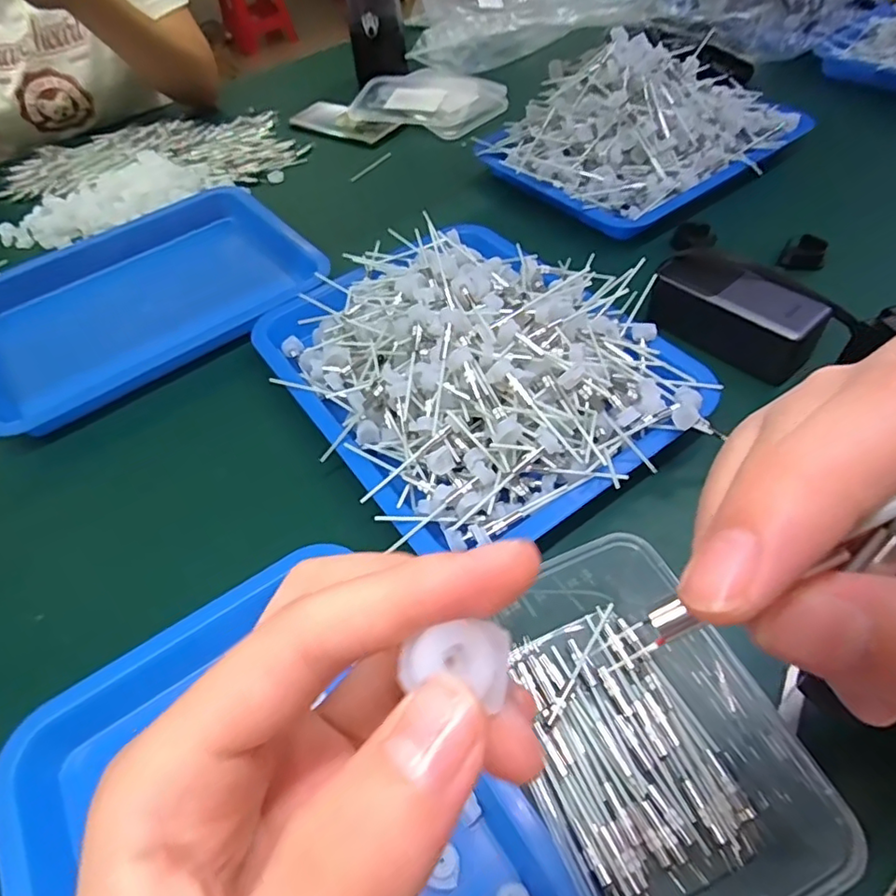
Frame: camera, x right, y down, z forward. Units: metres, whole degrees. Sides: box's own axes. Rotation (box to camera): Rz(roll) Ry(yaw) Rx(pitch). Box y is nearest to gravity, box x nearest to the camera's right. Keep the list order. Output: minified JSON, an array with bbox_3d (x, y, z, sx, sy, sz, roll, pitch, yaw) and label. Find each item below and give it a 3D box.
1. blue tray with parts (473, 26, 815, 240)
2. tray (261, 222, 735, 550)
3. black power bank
[{"bbox_3d":[0.230,-0.384,0.649,0.330,0.110,0.250,-30,55,-17],"label":"blue tray with parts"},{"bbox_3d":[0.016,-0.078,0.465,0.264,0.095,0.327,-32,56,-18],"label":"tray"},{"bbox_3d":[0.238,-0.115,0.481,0.058,0.054,0.136,-39,58,-23],"label":"black power bank"}]

